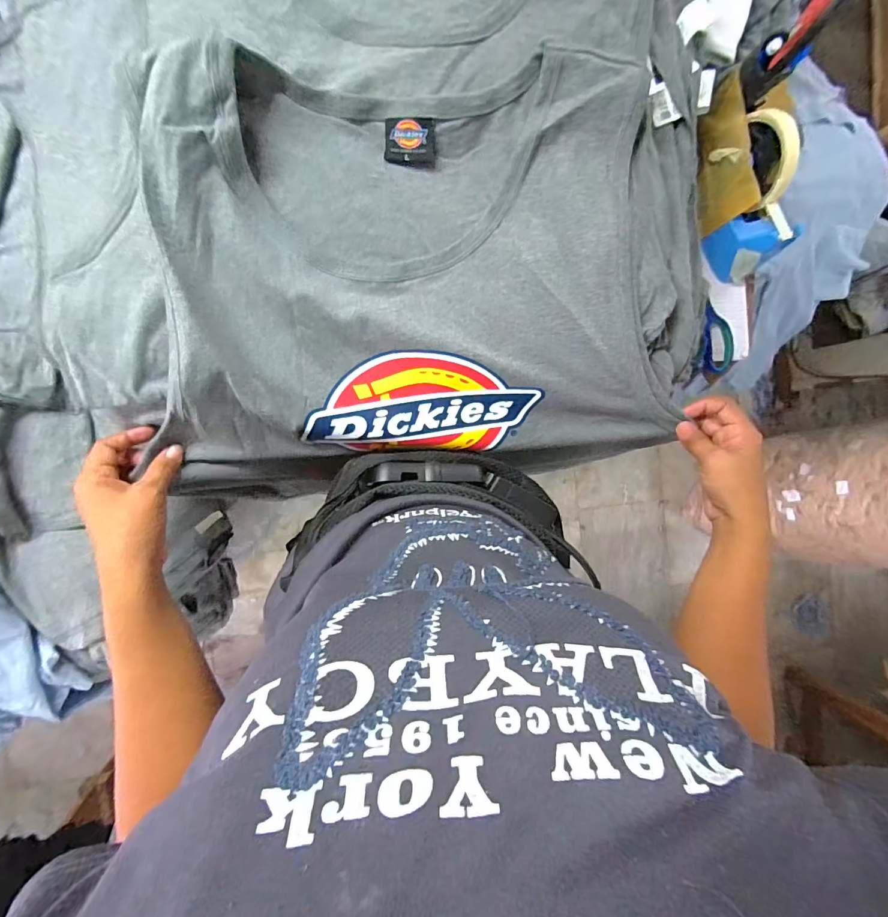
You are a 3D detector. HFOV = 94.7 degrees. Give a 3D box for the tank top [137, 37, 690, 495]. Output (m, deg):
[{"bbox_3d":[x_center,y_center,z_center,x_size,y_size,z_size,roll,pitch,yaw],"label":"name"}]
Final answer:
[{"bbox_3d":[-0.014,-0.148,0.381,0.476,0.147,0.324,-5,92,-5],"label":"tank top"}]

